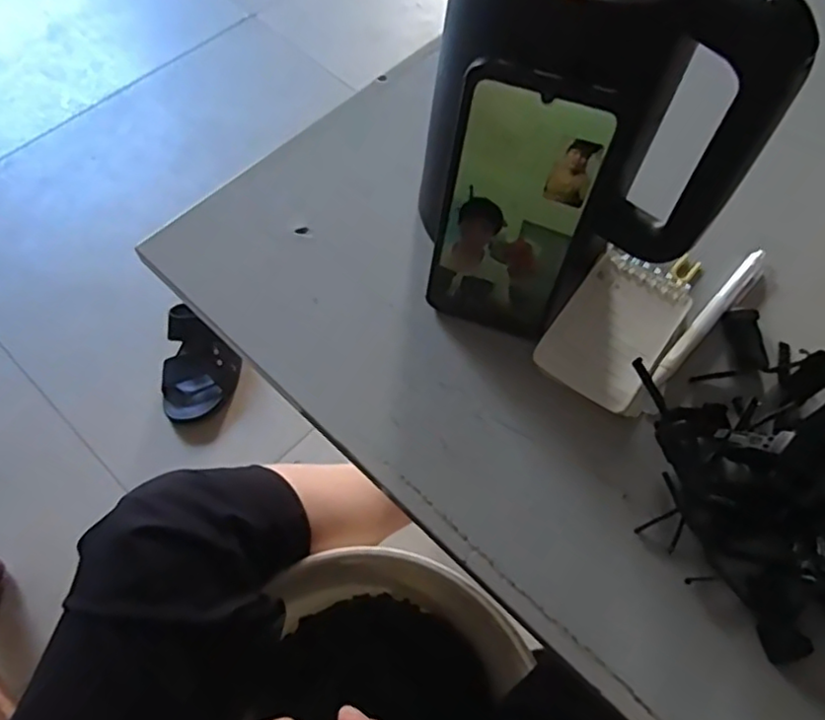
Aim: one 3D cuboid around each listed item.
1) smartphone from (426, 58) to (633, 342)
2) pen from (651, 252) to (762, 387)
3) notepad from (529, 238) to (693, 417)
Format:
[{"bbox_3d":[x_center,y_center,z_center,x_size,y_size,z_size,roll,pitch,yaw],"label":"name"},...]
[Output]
[{"bbox_3d":[0.058,-0.080,0.366,0.082,0.168,0.011,19,52,7],"label":"smartphone"},{"bbox_3d":[0.203,-0.031,0.435,0.015,0.009,0.136,41,69,16],"label":"pen"},{"bbox_3d":[0.135,-0.023,0.428,0.067,0.015,0.108,34,67,14],"label":"notepad"}]

